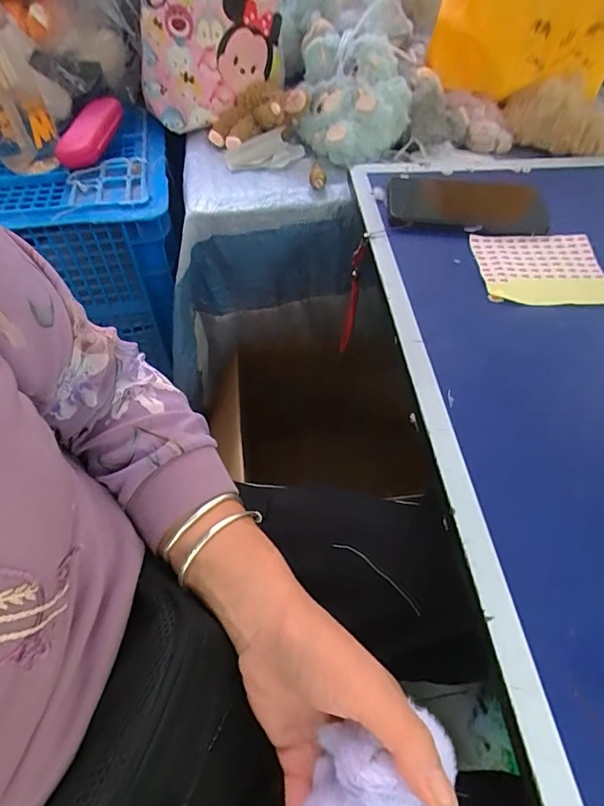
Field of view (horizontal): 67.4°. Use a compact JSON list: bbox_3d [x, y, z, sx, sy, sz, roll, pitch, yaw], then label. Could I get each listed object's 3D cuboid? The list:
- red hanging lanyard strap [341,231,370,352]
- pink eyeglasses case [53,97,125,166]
[{"bbox_3d":[0.060,-0.127,0.545,0.014,0.165,0.024,9,55,6],"label":"red hanging lanyard strap"},{"bbox_3d":[-0.274,-0.358,0.597,0.045,0.043,0.150,3,55,1],"label":"pink eyeglasses case"}]

